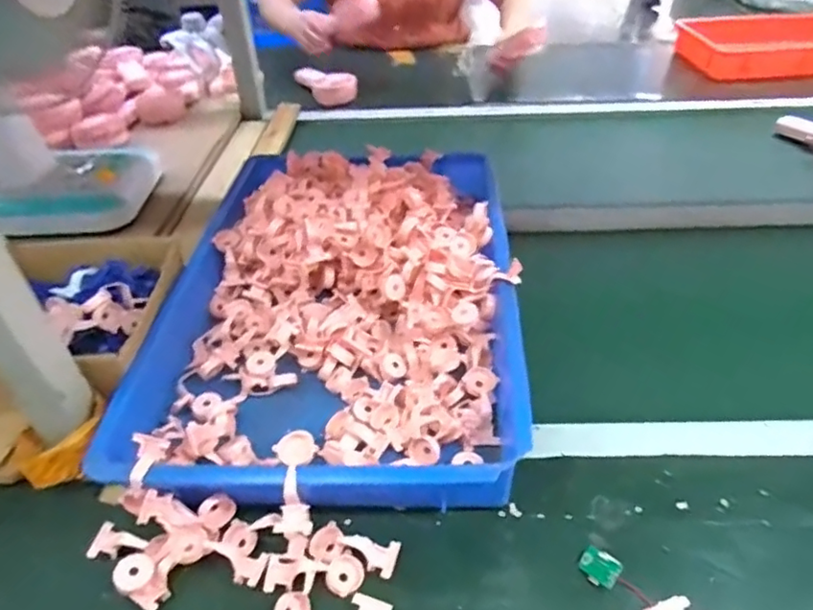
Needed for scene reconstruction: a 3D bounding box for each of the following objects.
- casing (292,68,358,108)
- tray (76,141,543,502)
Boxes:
[{"bbox_3d":[-0.166,-0.459,1.196,0.090,0.044,0.147,-24,46,-23],"label":"casing"},{"bbox_3d":[-0.073,-0.026,0.643,0.372,0.087,0.498,-2,47,5],"label":"tray"}]

